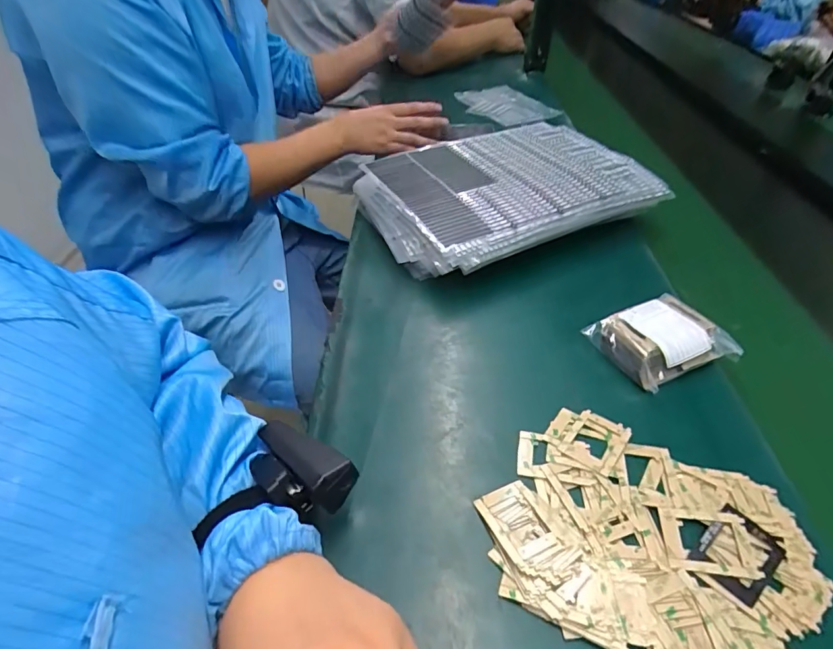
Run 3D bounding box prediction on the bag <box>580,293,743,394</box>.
[{"bbox_3d":[0.221,0.013,0.433,0.111,0.032,0.081,-15,45,-18],"label":"bag"}]

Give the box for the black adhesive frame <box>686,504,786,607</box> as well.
[{"bbox_3d":[0.203,0.144,0.302,0.052,0.006,0.039,-29,51,-30],"label":"black adhesive frame"}]

